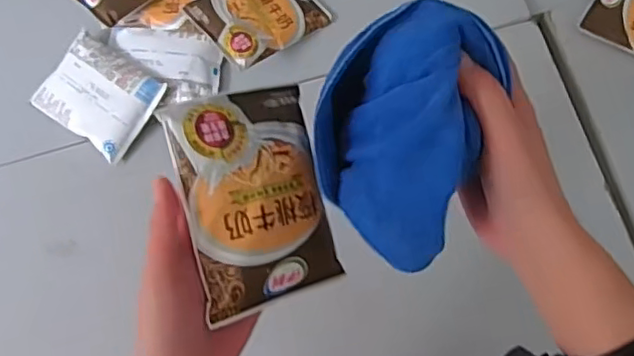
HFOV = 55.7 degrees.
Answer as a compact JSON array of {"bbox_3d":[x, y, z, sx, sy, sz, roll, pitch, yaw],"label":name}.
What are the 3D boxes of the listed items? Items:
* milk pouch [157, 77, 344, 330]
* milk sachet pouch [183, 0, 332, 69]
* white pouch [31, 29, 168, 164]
[{"bbox_3d":[-0.034,0.011,0.362,0.090,0.016,0.127,-16,92,-34],"label":"milk pouch"},{"bbox_3d":[-0.059,-0.177,0.637,0.127,0.015,0.094,-35,78,-26],"label":"milk sachet pouch"},{"bbox_3d":[-0.227,-0.087,0.624,0.121,0.023,0.092,35,78,10],"label":"white pouch"}]

